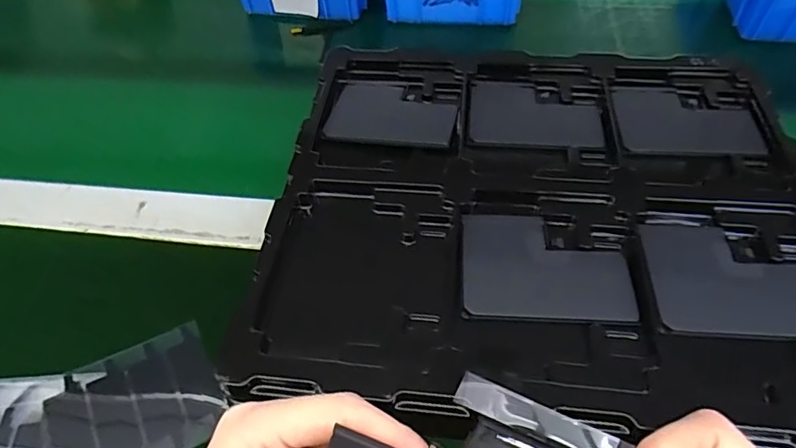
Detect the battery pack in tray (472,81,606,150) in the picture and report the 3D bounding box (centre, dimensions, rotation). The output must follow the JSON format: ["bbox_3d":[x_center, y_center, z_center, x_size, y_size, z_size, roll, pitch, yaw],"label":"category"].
[{"bbox_3d":[0.098,-0.079,0.372,0.090,0.005,0.066,4,53,7],"label":"battery pack in tray"}]

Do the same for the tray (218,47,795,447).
[{"bbox_3d":[0.087,-0.011,0.327,0.316,0.040,0.286,3,52,6],"label":"tray"}]

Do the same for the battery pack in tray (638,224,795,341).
[{"bbox_3d":[0.180,0.028,0.273,0.087,0.004,0.067,4,53,7],"label":"battery pack in tray"}]

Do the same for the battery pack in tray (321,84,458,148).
[{"bbox_3d":[-0.004,-0.081,0.378,0.090,0.004,0.063,3,53,7],"label":"battery pack in tray"}]

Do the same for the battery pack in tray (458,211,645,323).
[{"bbox_3d":[0.081,0.023,0.289,0.088,0.004,0.067,1,52,5],"label":"battery pack in tray"}]

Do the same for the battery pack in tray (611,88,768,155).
[{"bbox_3d":[0.196,-0.071,0.355,0.086,0.005,0.068,2,52,6],"label":"battery pack in tray"}]

